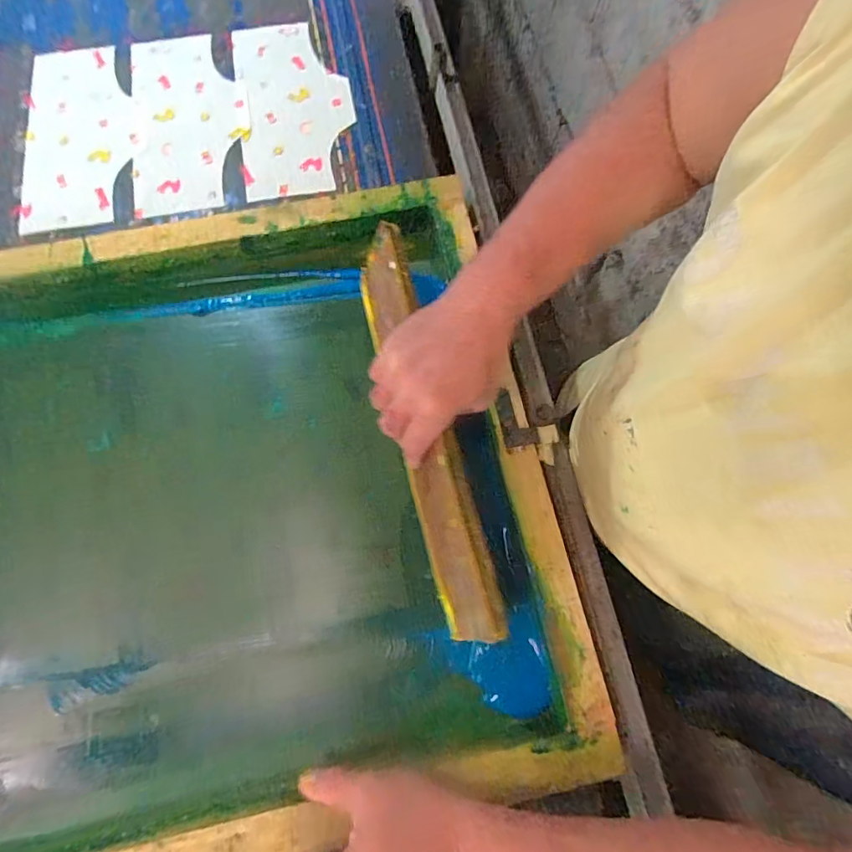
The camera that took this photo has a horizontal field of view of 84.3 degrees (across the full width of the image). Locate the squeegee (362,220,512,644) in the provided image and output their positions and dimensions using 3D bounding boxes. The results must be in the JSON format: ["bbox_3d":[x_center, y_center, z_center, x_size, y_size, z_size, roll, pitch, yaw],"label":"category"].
[{"bbox_3d":[-0.002,-0.005,0.441,0.026,0.107,0.383,-6,71,-27],"label":"squeegee"}]

